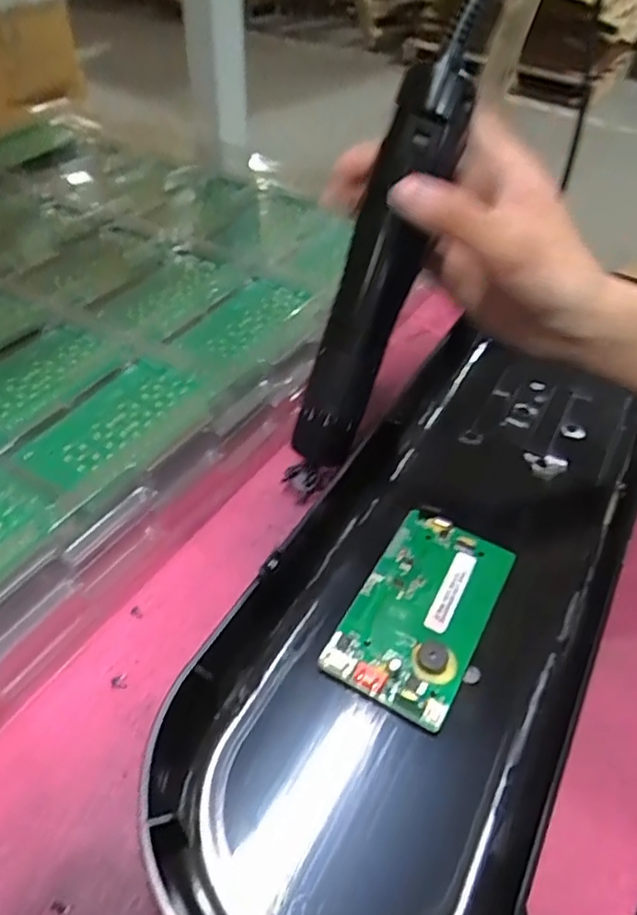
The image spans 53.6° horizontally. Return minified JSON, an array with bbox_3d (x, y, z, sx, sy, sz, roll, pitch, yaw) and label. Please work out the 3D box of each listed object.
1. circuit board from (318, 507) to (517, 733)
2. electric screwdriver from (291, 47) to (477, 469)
[{"bbox_3d":[0.052,0.072,0.308,0.060,0.009,0.106,25,47,18],"label":"circuit board"},{"bbox_3d":[0.028,-0.086,0.313,0.038,0.196,0.031,26,23,17],"label":"electric screwdriver"}]

